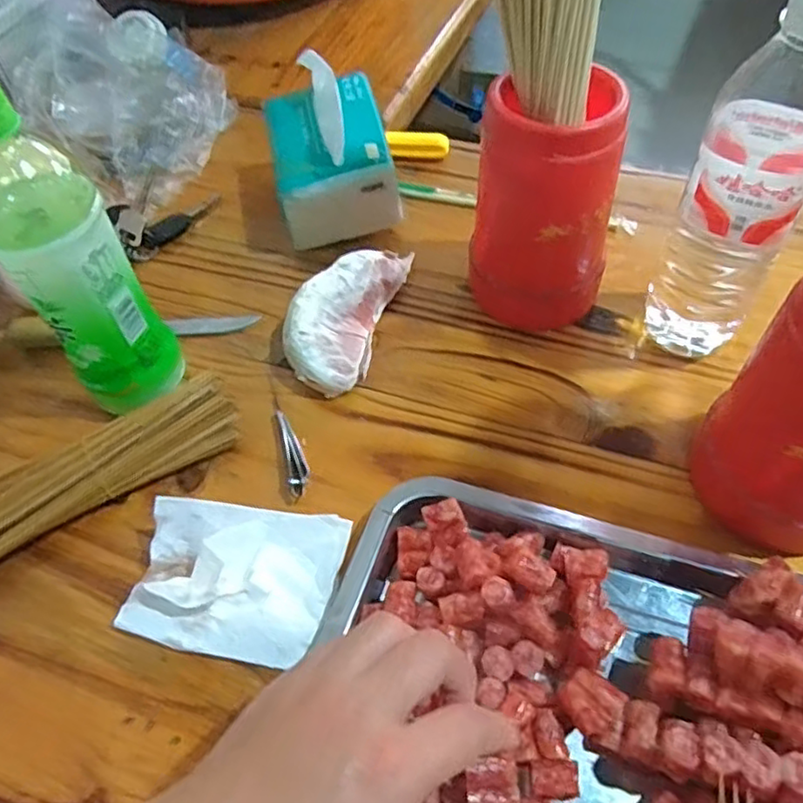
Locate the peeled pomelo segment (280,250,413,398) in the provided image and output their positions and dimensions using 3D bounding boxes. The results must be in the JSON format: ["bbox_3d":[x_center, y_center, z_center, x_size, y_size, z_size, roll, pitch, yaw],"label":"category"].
[{"bbox_3d":[-0.043,-0.067,0.472,0.062,0.040,0.134,13,56,14],"label":"peeled pomelo segment"}]

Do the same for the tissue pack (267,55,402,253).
[{"bbox_3d":[-0.058,-0.201,0.530,0.088,0.105,0.113,-12,54,-4],"label":"tissue pack"}]

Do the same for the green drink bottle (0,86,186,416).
[{"bbox_3d":[-0.189,-0.076,0.381,0.062,0.215,0.066,-31,58,-17],"label":"green drink bottle"}]

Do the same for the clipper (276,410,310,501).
[{"bbox_3d":[-0.069,0.029,0.417,0.012,0.017,0.065,-15,54,-6],"label":"clipper"}]

